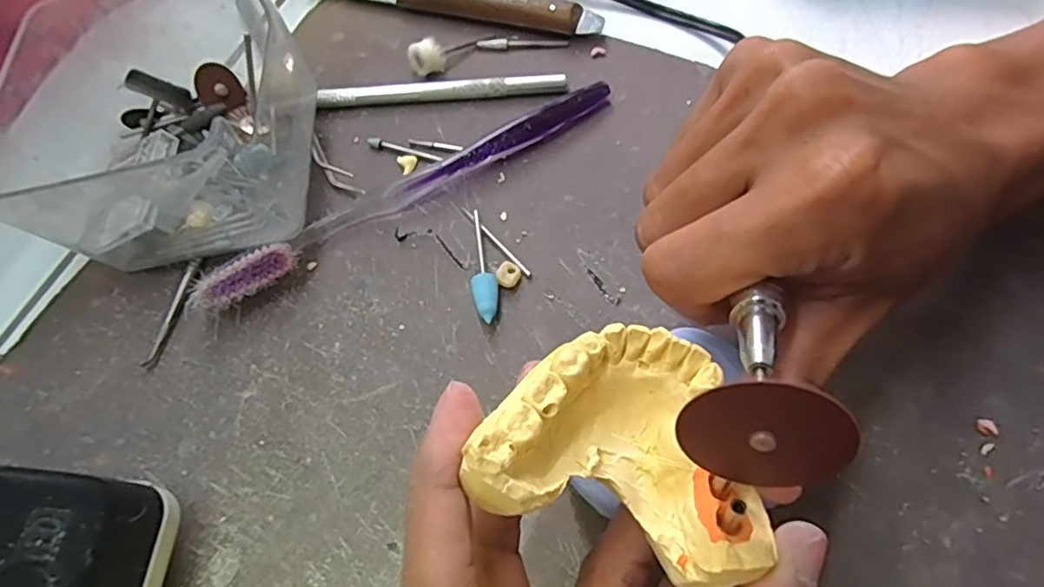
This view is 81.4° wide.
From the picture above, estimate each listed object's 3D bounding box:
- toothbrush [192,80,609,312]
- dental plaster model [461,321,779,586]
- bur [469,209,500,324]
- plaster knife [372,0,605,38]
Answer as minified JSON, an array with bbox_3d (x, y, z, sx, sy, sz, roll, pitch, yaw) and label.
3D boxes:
[{"bbox_3d":[-0.042,-0.046,0.252,0.188,0.017,0.018,-33,67,-13],"label":"toothbrush"},{"bbox_3d":[0.027,0.032,0.141,0.066,0.026,0.051,17,67,8],"label":"dental plaster model"},{"bbox_3d":[-0.016,-0.012,0.239,0.010,0.009,0.050,-7,64,-1],"label":"bur"},{"bbox_3d":[-0.038,-0.147,0.298,0.155,0.014,0.016,15,66,10],"label":"plaster knife"}]

